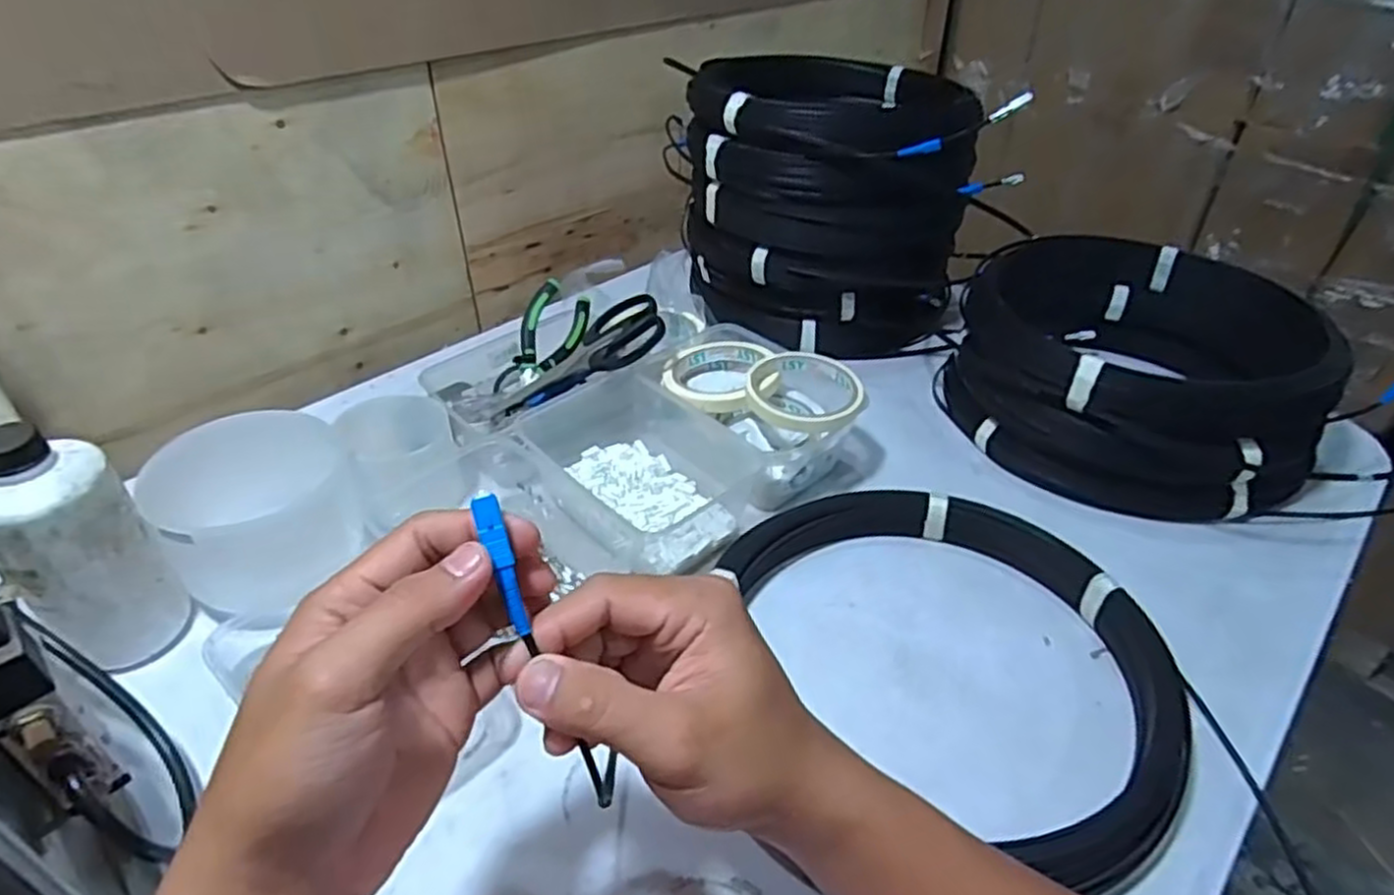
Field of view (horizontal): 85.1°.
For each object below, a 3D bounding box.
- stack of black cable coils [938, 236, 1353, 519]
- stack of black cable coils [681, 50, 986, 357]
[{"bbox_3d":[0.368,-0.069,0.656,0.268,0.125,0.256,18,41,22],"label":"stack of black cable coils"},{"bbox_3d":[0.131,-0.255,0.782,0.269,0.227,0.275,8,38,10],"label":"stack of black cable coils"}]

